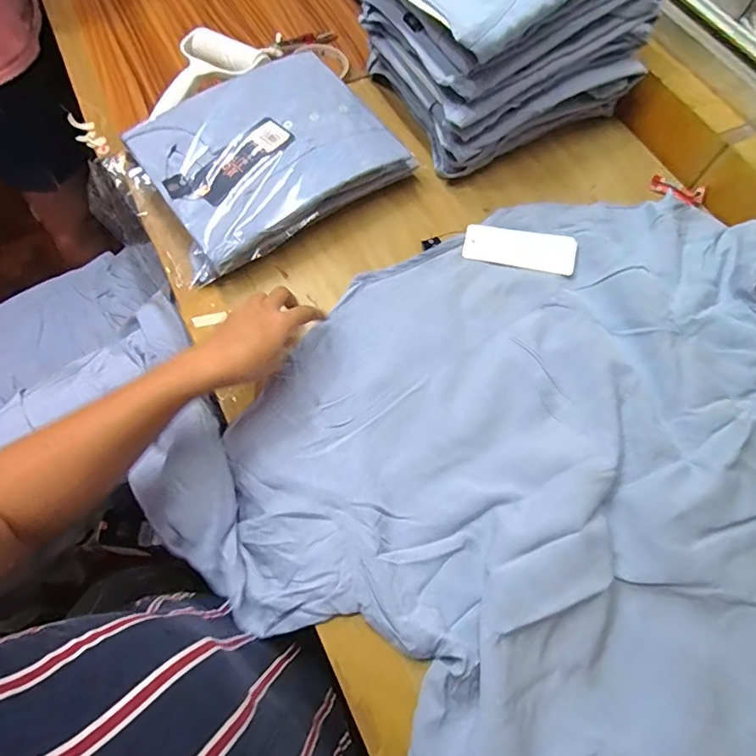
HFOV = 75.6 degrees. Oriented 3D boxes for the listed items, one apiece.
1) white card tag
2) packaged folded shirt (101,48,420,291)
[{"bbox_3d":[0.159,-0.147,0.550,0.122,0.004,0.051,11,71,6],"label":"white card tag"},{"bbox_3d":[-0.137,-0.243,0.553,0.280,0.070,0.210,-35,70,-15],"label":"packaged folded shirt"}]

